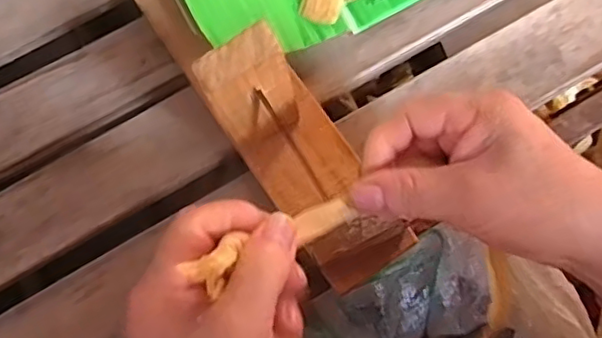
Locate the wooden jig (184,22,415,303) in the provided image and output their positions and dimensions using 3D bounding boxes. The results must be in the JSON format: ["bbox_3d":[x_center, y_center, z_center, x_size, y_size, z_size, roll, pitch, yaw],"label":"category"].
[{"bbox_3d":[0.006,-0.004,0.334,0.062,0.109,0.123,-35,78,-7],"label":"wooden jig"}]

